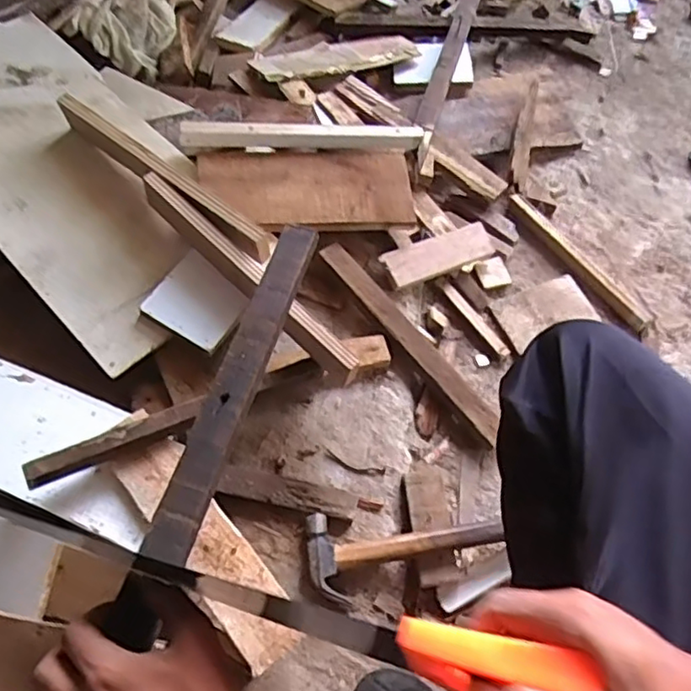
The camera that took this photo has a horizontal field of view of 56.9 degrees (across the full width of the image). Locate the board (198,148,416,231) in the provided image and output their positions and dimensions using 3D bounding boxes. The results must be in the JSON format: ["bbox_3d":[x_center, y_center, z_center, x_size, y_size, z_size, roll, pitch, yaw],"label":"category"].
[{"bbox_3d":[-0.047,-0.218,0.866,0.284,0.021,0.131,-4,66,-12],"label":"board"}]

